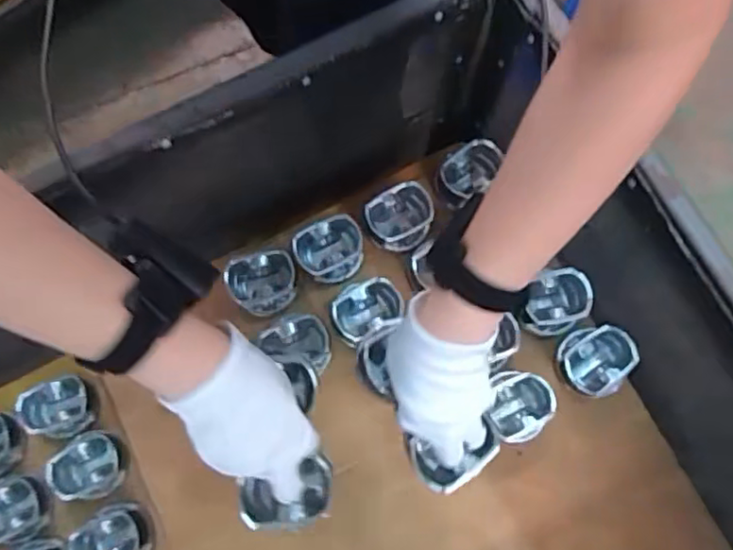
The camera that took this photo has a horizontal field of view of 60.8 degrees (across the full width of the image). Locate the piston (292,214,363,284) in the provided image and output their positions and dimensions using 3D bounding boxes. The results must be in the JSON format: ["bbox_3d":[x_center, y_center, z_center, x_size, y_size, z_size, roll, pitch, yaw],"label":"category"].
[{"bbox_3d":[-0.042,-0.026,0.719,0.076,0.049,0.067,-22,78,-6],"label":"piston"}]

